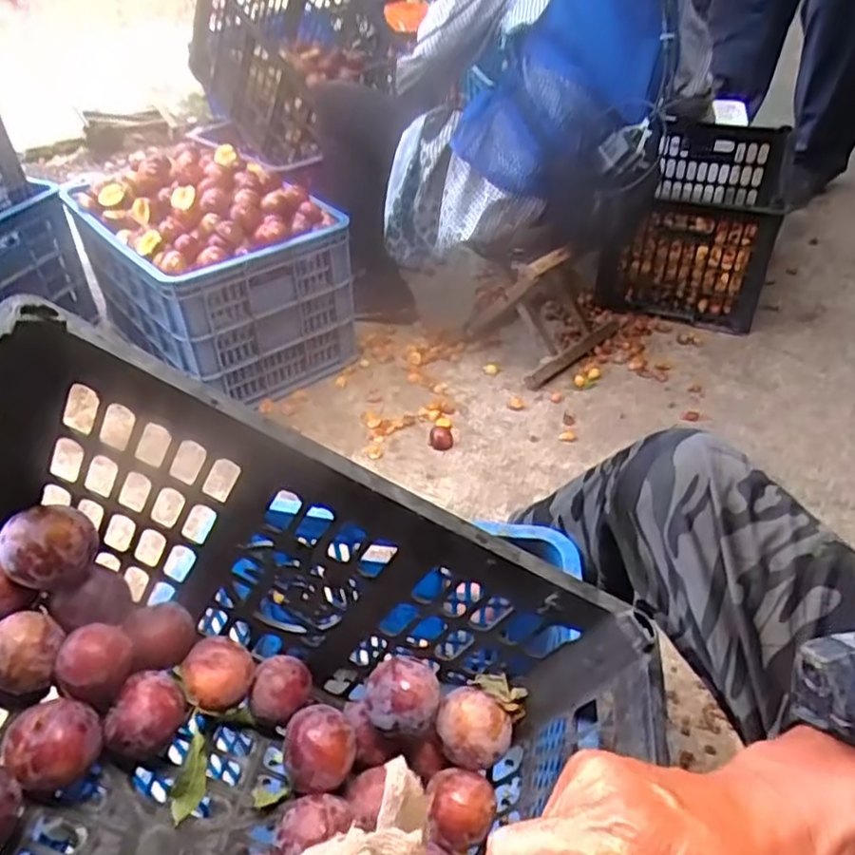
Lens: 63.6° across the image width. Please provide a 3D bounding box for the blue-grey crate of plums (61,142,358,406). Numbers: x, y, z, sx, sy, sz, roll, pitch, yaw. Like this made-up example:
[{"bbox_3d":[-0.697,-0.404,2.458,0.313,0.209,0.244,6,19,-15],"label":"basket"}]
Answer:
[{"bbox_3d":[-0.432,-0.315,1.388,0.357,0.376,0.470,-34,51,-31],"label":"blue-grey crate of plums"}]

